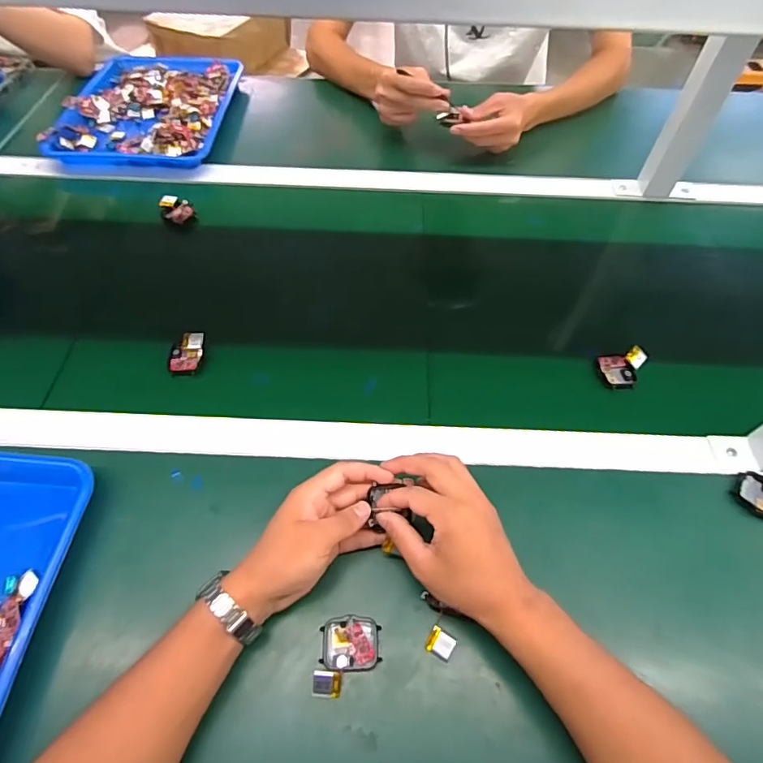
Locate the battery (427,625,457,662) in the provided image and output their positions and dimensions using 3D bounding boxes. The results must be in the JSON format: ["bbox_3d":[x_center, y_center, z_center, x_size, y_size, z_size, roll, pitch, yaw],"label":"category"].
[{"bbox_3d":[0.049,0.215,0.405,0.021,0.010,0.019,23,59,14],"label":"battery"}]

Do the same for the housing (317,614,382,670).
[{"bbox_3d":[-0.025,0.215,0.406,0.047,0.013,0.039,-1,56,-1],"label":"housing"}]

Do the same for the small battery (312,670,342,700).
[{"bbox_3d":[-0.043,0.238,0.388,0.022,0.008,0.018,2,56,1],"label":"small battery"}]

